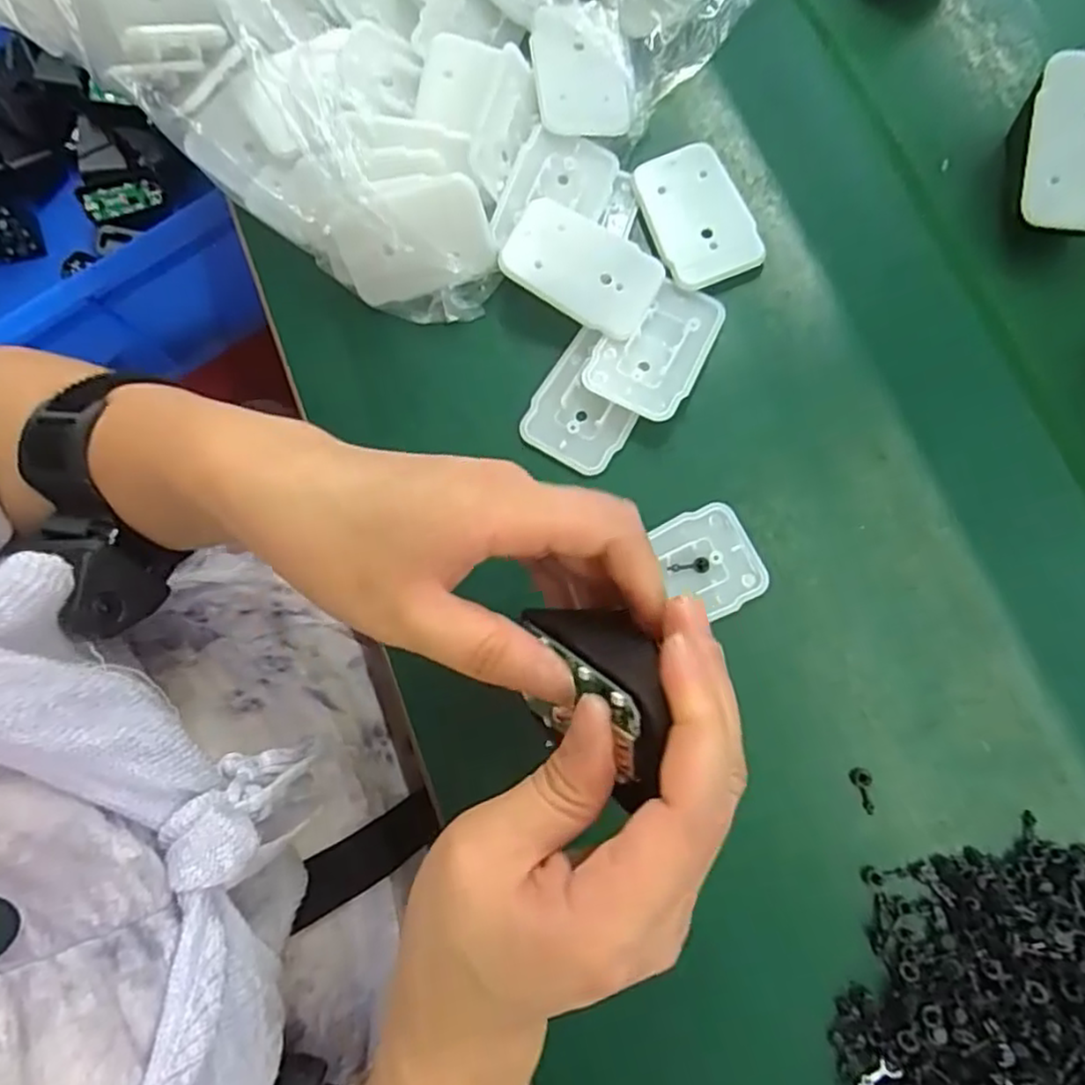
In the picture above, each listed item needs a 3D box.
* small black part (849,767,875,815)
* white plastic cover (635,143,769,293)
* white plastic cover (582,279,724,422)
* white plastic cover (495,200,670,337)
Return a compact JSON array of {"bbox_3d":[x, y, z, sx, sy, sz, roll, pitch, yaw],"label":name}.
[{"bbox_3d":[0.128,0.098,0.273,0.008,0.005,0.018,-17,79,0],"label":"small black part"},{"bbox_3d":[0.070,-0.150,0.311,0.039,0.007,0.066,-19,79,0],"label":"white plastic cover"},{"bbox_3d":[0.051,-0.087,0.306,0.044,0.009,0.066,32,83,8],"label":"white plastic cover"},{"bbox_3d":[0.018,-0.123,0.305,0.067,0.009,0.042,28,83,8],"label":"white plastic cover"}]

